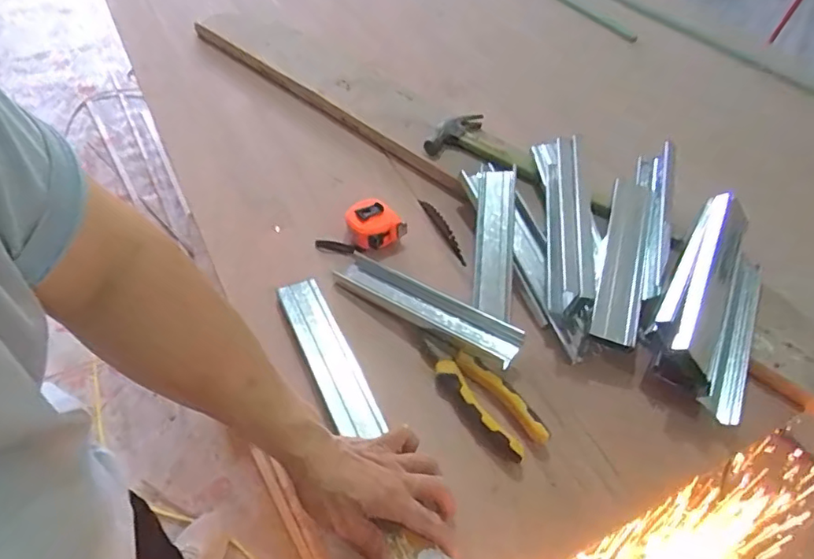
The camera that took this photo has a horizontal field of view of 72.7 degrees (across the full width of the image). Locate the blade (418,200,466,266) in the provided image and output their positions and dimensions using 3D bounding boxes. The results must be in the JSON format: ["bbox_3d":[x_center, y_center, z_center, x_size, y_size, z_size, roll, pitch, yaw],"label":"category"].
[{"bbox_3d":[0.051,-0.071,0.779,0.012,0.023,0.125,-21,65,-22],"label":"blade"}]

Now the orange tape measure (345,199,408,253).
[{"bbox_3d":[-0.043,-0.075,0.758,0.077,0.044,0.063,-8,51,-13],"label":"orange tape measure"}]

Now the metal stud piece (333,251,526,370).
[{"bbox_3d":[0.022,0.035,0.670,0.241,0.036,0.050,28,51,21],"label":"metal stud piece"}]

